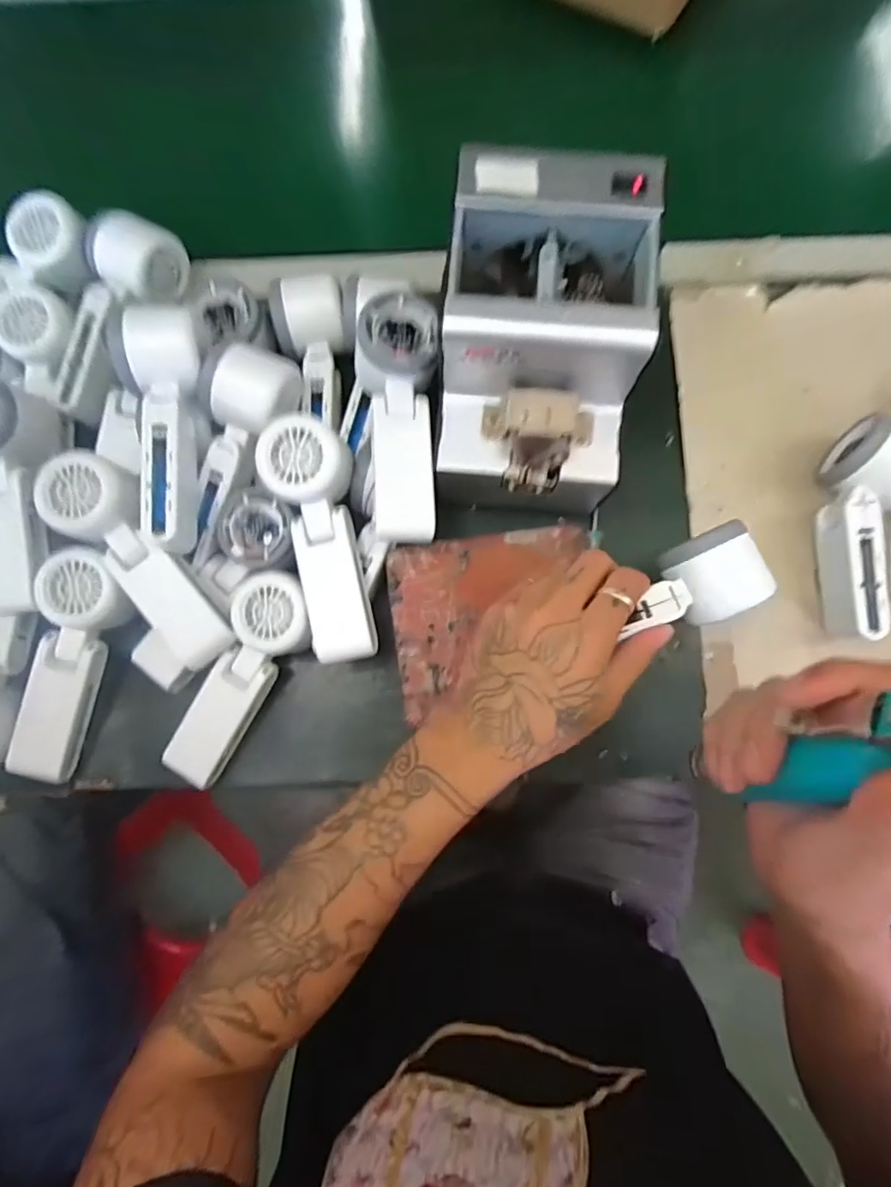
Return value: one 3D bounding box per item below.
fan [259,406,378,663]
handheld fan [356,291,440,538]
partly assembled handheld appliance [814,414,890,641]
[{"bbox_3d":[-0.084,-0.037,0.376,0.057,0.037,0.167,-12,94,-1],"label":"fan"},{"bbox_3d":[-0.034,-0.118,0.380,0.056,0.050,0.167,-1,81,1],"label":"handheld fan"},{"bbox_3d":[0.306,-0.050,0.404,0.057,0.054,0.161,20,82,4],"label":"partly assembled handheld appliance"}]

